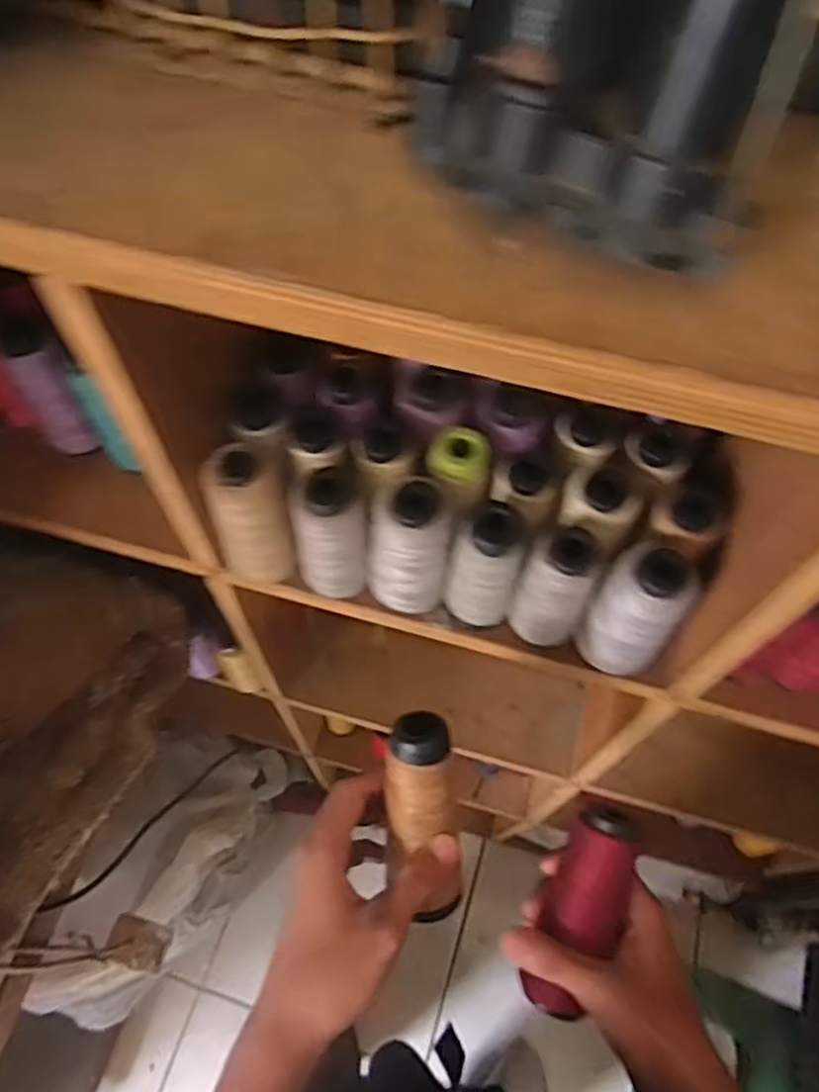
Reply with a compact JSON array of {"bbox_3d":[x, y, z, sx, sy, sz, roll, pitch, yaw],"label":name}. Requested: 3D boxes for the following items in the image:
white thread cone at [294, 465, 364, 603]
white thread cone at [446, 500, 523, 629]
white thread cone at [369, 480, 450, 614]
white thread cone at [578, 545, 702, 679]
[{"bbox_3d":[-0.053,-0.006,0.472,0.045,0.101,0.045,-3,63,-3],"label":"white thread cone"},{"bbox_3d":[0.046,0.014,0.454,0.039,0.099,0.034,8,63,3],"label":"white thread cone"},{"bbox_3d":[-0.001,0.002,0.467,0.049,0.102,0.047,-1,63,-1],"label":"white thread cone"},{"bbox_3d":[0.139,0.041,0.446,0.051,0.104,0.044,39,69,17],"label":"white thread cone"}]

